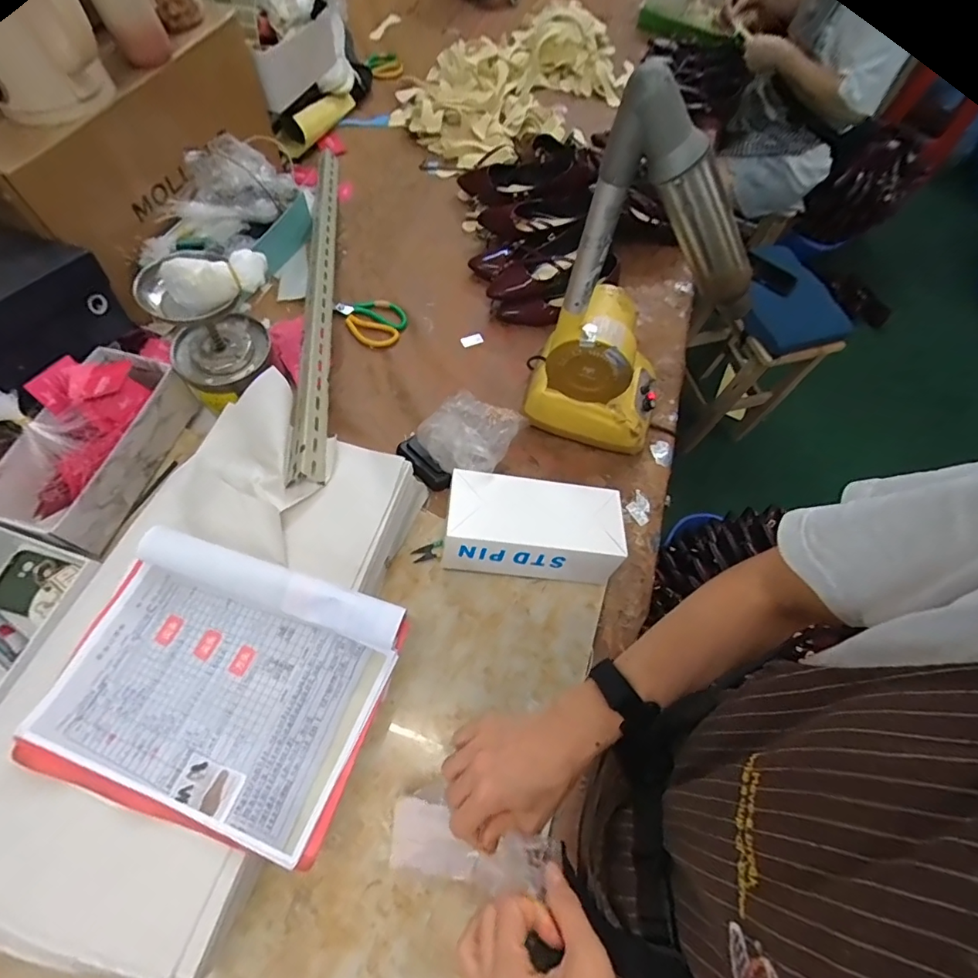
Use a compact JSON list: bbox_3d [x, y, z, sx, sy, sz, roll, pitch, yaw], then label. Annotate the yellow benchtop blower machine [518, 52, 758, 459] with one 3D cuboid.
[{"bbox_3d":[0.198,-0.252,0.663,0.218,0.473,0.168,18,65,4],"label":"yellow benchtop blower machine"}]

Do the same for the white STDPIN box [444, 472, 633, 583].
[{"bbox_3d":[0.063,0.055,0.695,0.235,0.110,0.119,7,65,-1],"label":"white STDPIN box"}]

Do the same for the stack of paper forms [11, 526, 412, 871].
[{"bbox_3d":[-0.274,0.199,0.511,0.303,0.054,0.249,19,65,5],"label":"stack of paper forms"}]

